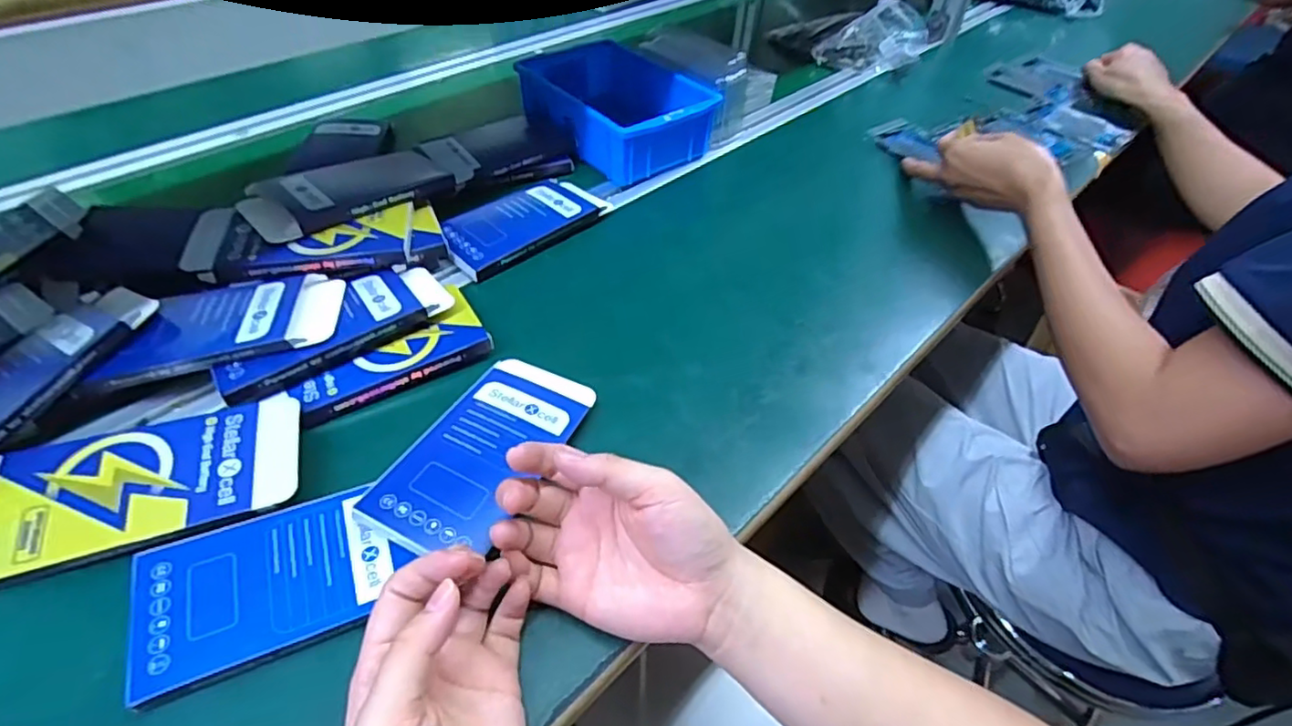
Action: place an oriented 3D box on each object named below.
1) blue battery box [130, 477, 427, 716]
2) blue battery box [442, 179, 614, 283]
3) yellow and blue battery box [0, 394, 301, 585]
[{"bbox_3d":[-0.195,0.117,0.323,0.124,0.015,0.076,-15,52,-19],"label":"blue battery box"},{"bbox_3d":[-0.111,-0.127,0.551,0.074,0.019,0.148,38,56,24],"label":"blue battery box"},{"bbox_3d":[-0.284,0.064,0.349,0.153,0.009,0.085,-12,52,-16],"label":"yellow and blue battery box"}]

